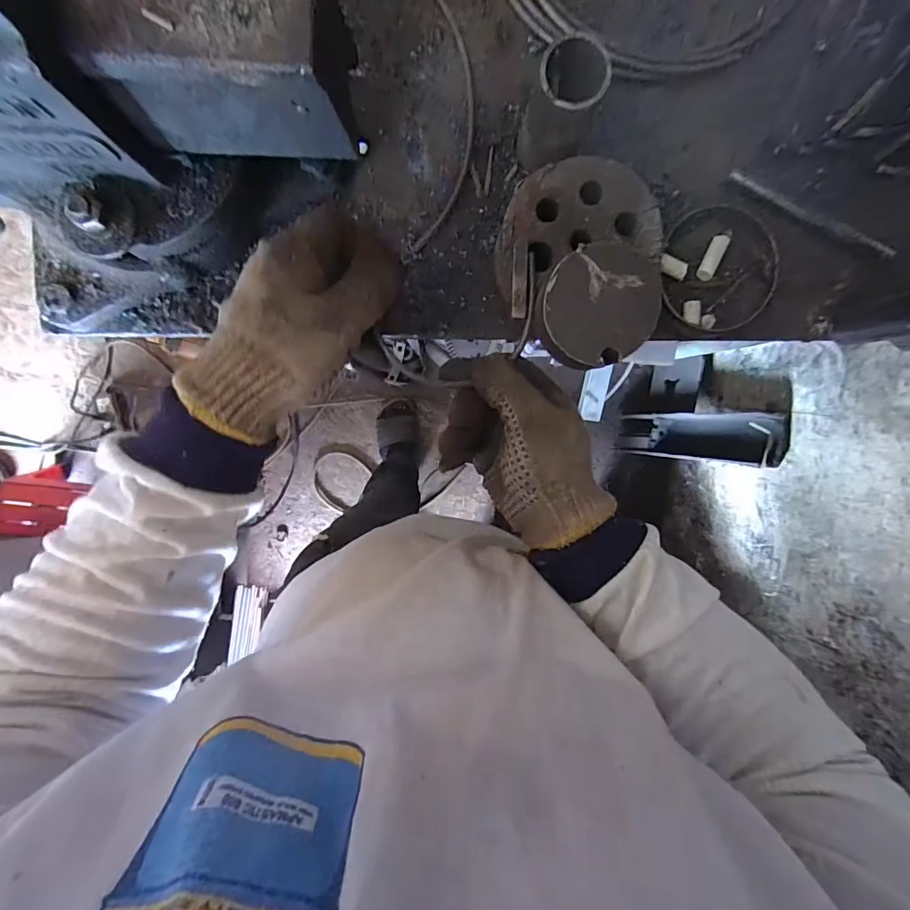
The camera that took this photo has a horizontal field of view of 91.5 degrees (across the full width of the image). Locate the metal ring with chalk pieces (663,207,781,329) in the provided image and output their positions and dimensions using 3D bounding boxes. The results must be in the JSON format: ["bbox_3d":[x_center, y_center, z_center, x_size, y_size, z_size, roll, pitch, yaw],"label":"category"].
[{"bbox_3d":[0.198,-0.141,0.337,0.079,0.016,0.087,-4,96,-1],"label":"metal ring with chalk pieces"}]

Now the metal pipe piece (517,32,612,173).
[{"bbox_3d":[0.069,-0.217,0.287,0.045,0.073,0.048,22,95,-4],"label":"metal pipe piece"}]

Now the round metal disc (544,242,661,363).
[{"bbox_3d":[0.090,-0.093,0.269,0.066,0.004,0.071,0,96,-1],"label":"round metal disc"}]

